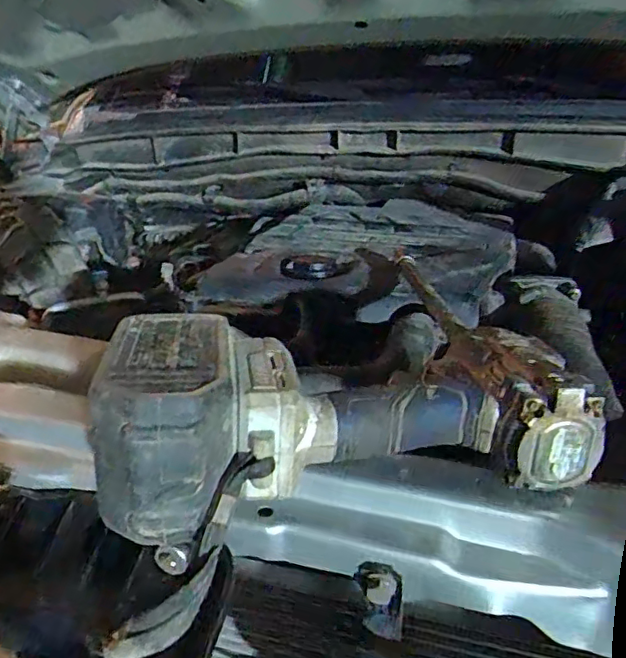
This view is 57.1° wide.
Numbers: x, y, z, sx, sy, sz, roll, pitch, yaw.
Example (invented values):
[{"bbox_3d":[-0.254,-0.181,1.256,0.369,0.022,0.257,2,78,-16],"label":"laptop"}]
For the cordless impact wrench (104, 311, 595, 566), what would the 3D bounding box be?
[{"bbox_3d":[0.012,0.031,0.309,0.244,0.071,0.128,-8,27,-12],"label":"cordless impact wrench"}]

